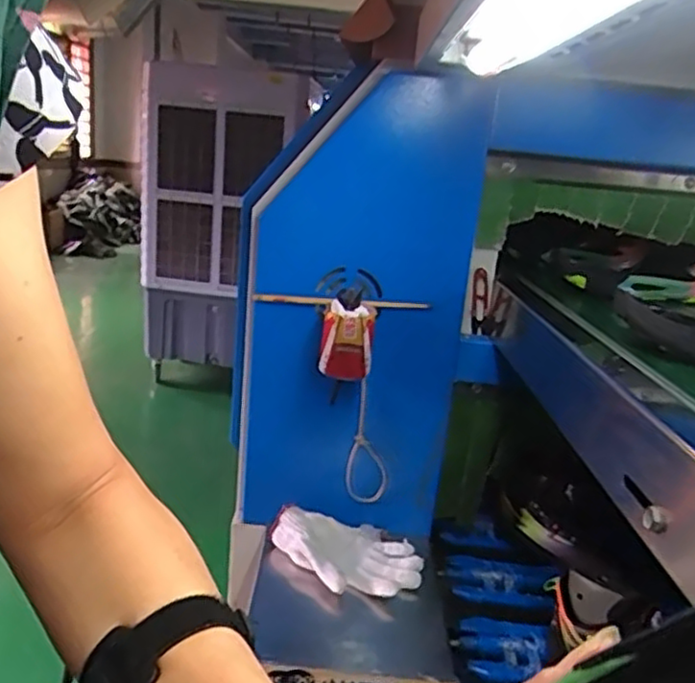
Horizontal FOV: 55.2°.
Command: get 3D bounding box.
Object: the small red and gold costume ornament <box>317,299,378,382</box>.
[{"bbox_3d":[0.000,-0.001,0.852,0.065,0.087,0.066,7,16,3],"label":"small red and gold costume ornament"}]

